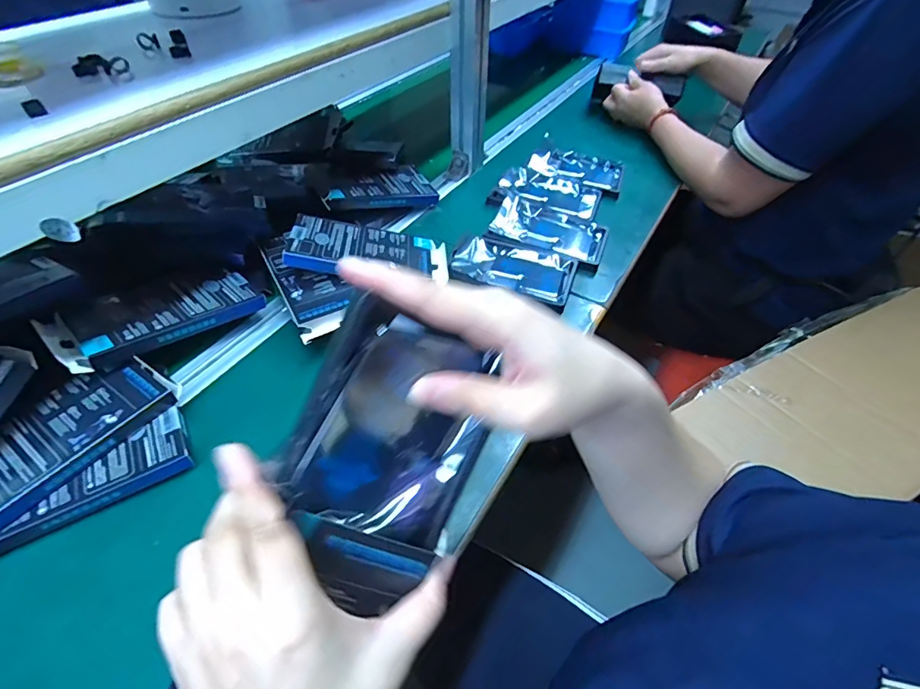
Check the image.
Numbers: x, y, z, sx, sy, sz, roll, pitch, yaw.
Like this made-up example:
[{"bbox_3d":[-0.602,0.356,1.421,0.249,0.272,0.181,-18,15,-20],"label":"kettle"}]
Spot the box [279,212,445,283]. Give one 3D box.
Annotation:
[{"bbox_3d":[-0.109,-0.118,0.557,0.188,0.016,0.092,2,46,-20],"label":"box"}]

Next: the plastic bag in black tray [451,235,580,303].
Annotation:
[{"bbox_3d":[0.068,-0.099,0.593,0.150,0.015,0.092,18,50,15],"label":"plastic bag in black tray"}]

